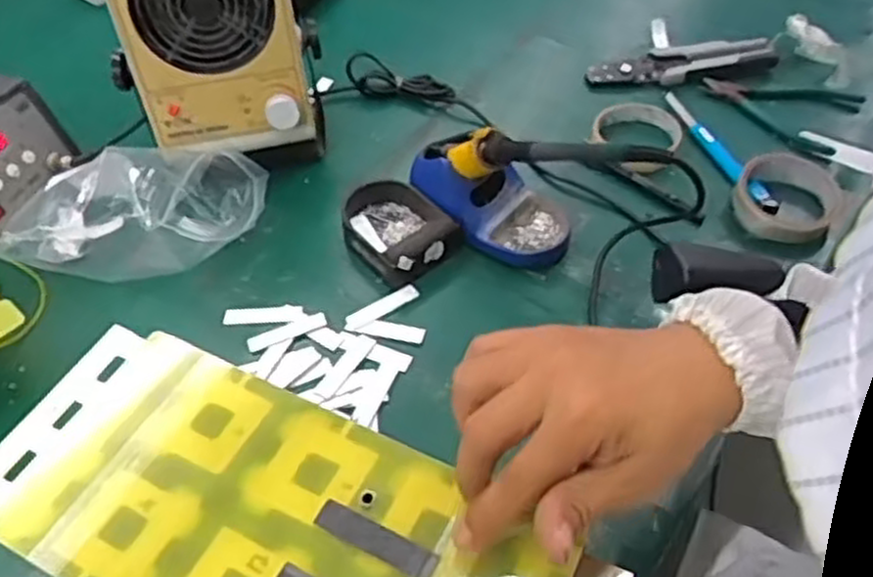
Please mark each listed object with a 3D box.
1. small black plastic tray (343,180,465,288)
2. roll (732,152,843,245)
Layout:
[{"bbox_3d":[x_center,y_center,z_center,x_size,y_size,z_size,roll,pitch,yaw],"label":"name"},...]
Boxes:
[{"bbox_3d":[-0.037,-0.053,0.687,0.078,0.031,0.106,-34,58,-22],"label":"small black plastic tray"},{"bbox_3d":[0.318,-0.085,0.706,0.085,0.023,0.104,26,57,20],"label":"roll"}]

